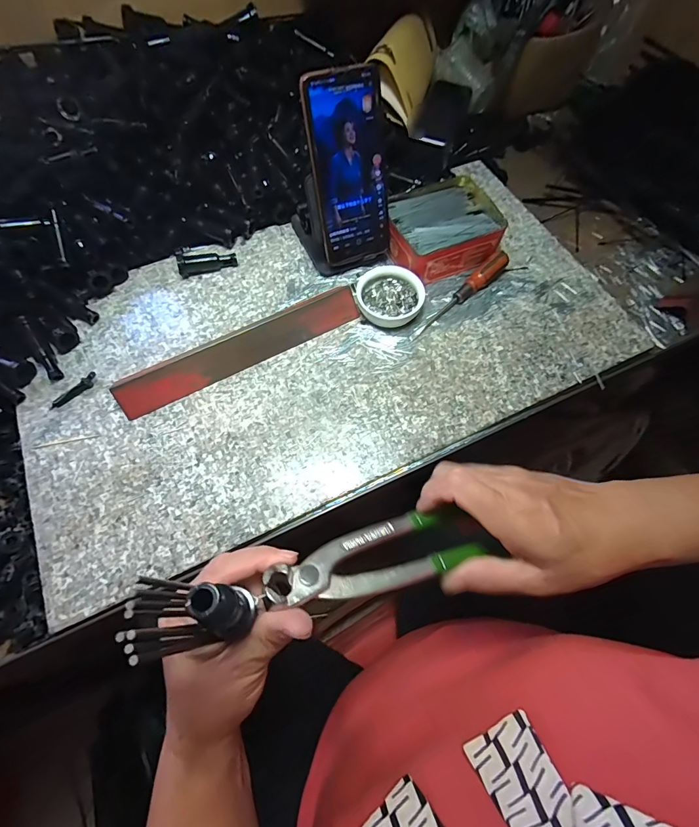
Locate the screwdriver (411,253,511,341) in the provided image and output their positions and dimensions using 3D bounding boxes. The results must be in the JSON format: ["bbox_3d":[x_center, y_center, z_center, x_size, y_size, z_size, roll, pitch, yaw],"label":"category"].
[{"bbox_3d":[0.126,-0.132,0.442,0.146,0.024,0.019,-41,72,-17],"label":"screwdriver"}]

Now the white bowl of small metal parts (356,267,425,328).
[{"bbox_3d":[0.044,-0.126,0.435,0.073,0.026,0.062,10,66,4],"label":"white bowl of small metal parts"}]

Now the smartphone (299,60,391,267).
[{"bbox_3d":[0.002,-0.243,0.405,0.077,0.167,0.012,-20,42,-11],"label":"smartphone"}]

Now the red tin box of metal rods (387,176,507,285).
[{"bbox_3d":[0.106,-0.217,0.468,0.127,0.041,0.112,-21,67,-9],"label":"red tin box of metal rods"}]

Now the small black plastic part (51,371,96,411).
[{"bbox_3d":[-0.275,-0.023,0.392,0.050,0.008,0.012,-39,73,-17],"label":"small black plastic part"}]

